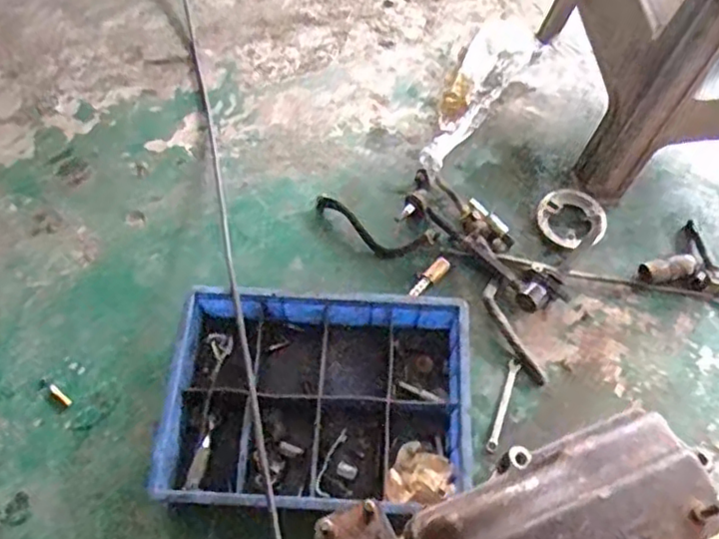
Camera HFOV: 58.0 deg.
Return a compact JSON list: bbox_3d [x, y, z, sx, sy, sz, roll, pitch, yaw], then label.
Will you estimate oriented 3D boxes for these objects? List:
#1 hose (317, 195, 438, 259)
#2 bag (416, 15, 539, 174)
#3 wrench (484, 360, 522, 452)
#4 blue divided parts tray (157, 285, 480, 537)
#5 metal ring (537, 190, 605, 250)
[{"bbox_3d":[0.022,-0.070,1.161,0.228,0.018,0.078,17,64,9],"label":"hose"},{"bbox_3d":[0.228,-0.368,1.309,0.125,0.029,0.435,32,67,16],"label":"bag"},{"bbox_3d":[0.234,0.222,1.054,0.018,0.010,0.156,19,63,10],"label":"wrench"},{"bbox_3d":[-0.059,0.195,0.994,0.456,0.091,0.314,1,63,1],"label":"blue divided parts tray"},{"bbox_3d":[0.382,-0.097,1.166,0.115,0.017,0.133,13,64,7],"label":"metal ring"}]

